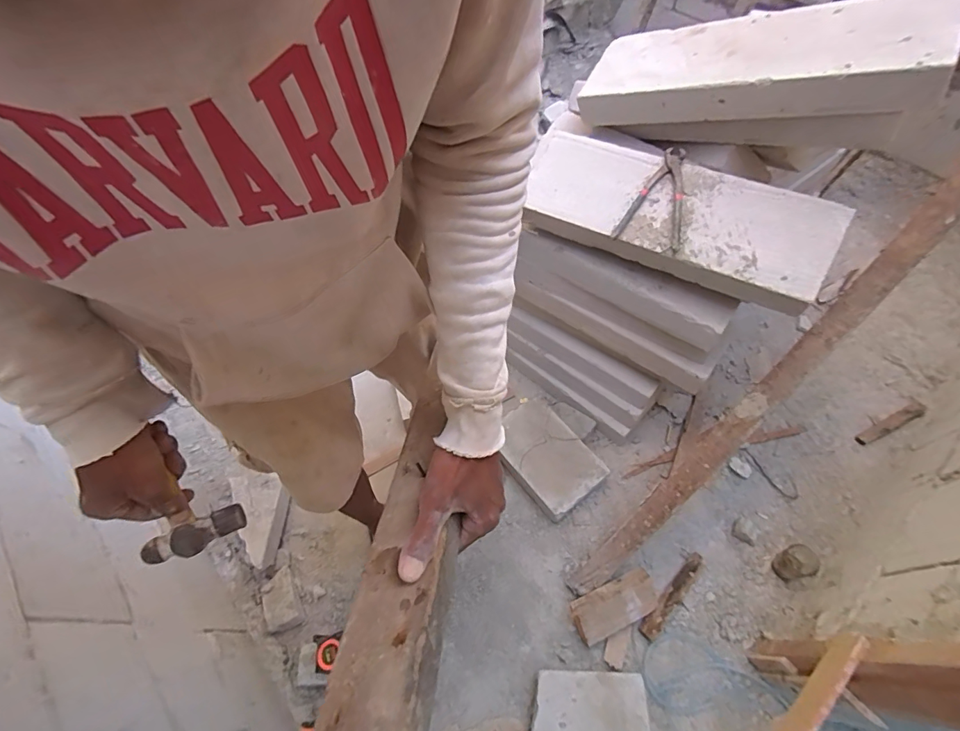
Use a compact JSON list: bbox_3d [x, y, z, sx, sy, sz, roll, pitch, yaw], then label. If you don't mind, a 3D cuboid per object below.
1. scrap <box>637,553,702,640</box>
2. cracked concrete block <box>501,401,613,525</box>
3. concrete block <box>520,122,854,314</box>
[{"bbox_3d":[0.475,0.564,1.106,0.243,0.039,0.043,-40,65,-20],"label":"scrap"},{"bbox_3d":[0.194,0.259,1.289,0.205,0.074,0.301,-31,62,-16],"label":"cracked concrete block"},{"bbox_3d":[0.407,-0.293,0.909,0.529,0.100,0.256,27,83,21],"label":"concrete block"}]

